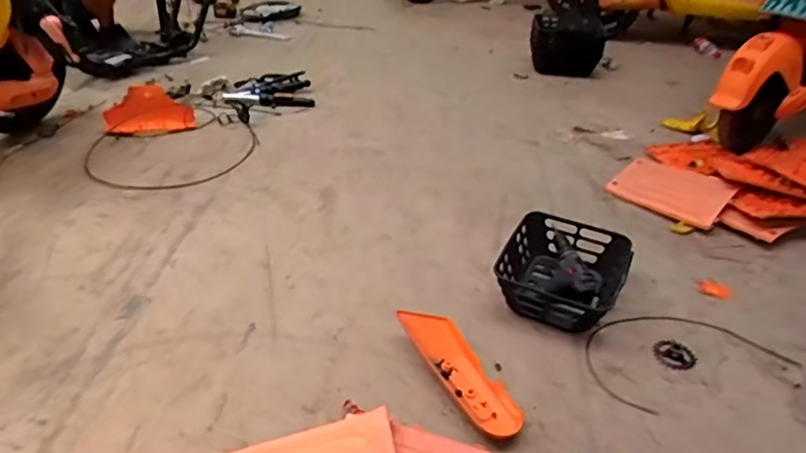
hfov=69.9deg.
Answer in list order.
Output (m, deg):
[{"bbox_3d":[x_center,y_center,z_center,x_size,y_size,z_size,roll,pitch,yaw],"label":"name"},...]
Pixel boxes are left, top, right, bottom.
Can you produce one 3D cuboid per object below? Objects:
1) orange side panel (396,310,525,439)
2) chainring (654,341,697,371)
[{"bbox_3d":[0.117,0.281,1.159,0.109,0.069,0.335,-18,41,-31],"label":"orange side panel"},{"bbox_3d":[0.604,0.287,1.281,0.085,0.010,0.082,14,35,11],"label":"chainring"}]

